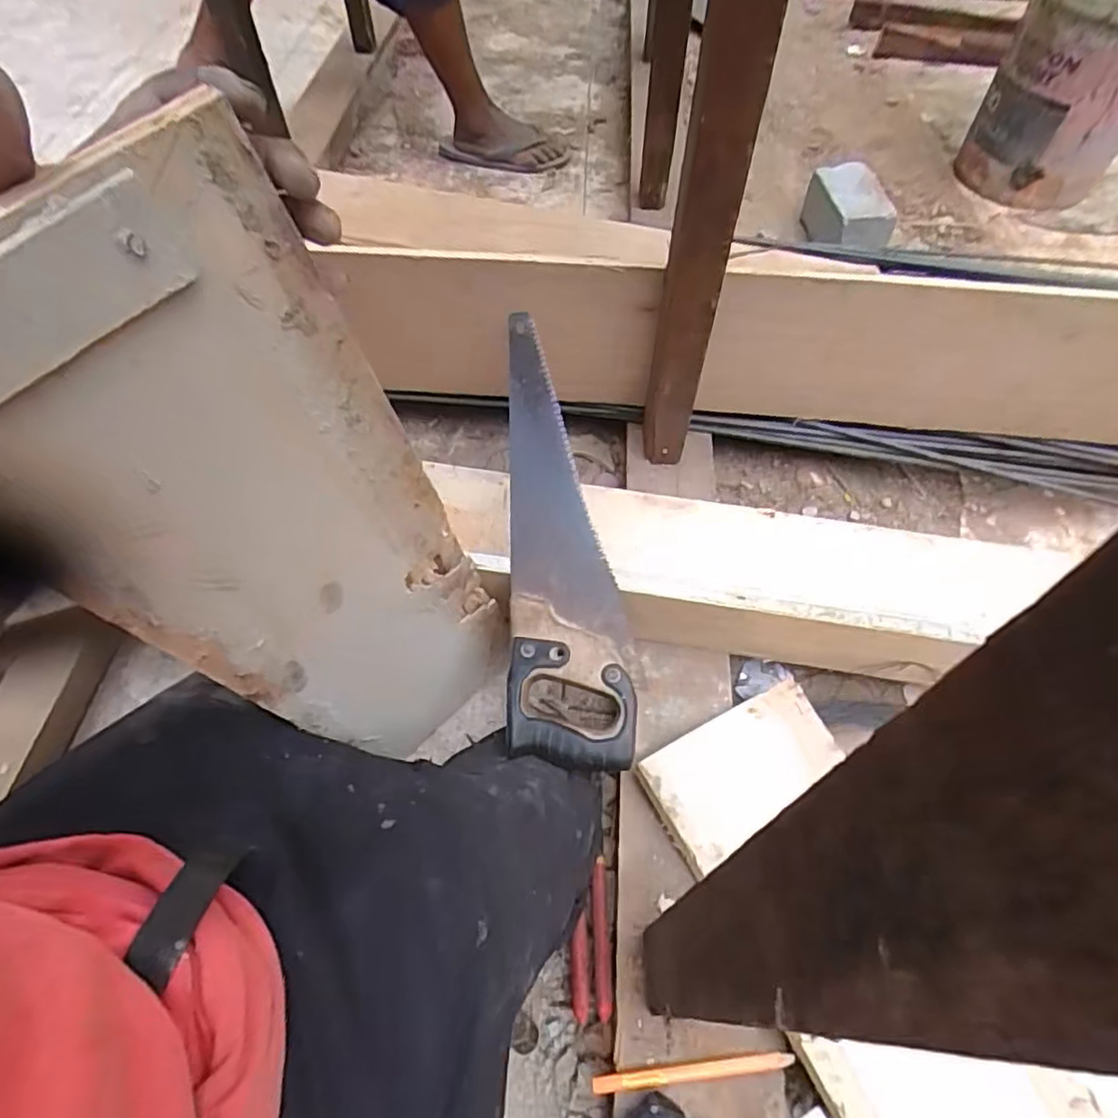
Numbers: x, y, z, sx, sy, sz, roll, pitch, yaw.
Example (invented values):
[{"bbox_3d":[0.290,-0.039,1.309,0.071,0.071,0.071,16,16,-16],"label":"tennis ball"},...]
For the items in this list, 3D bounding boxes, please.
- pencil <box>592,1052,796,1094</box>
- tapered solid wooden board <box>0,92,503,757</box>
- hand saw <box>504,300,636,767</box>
[{"bbox_3d":[0.106,0.406,0.511,0.157,0.005,0.012,-6,57,-3],"label":"pencil"},{"bbox_3d":[-0.163,0.016,0.466,0.021,0.551,0.204,38,72,26],"label":"tapered solid wooden board"},{"bbox_3d":[-0.011,-0.039,0.653,0.113,0.026,0.484,-6,67,-4],"label":"hand saw"}]

